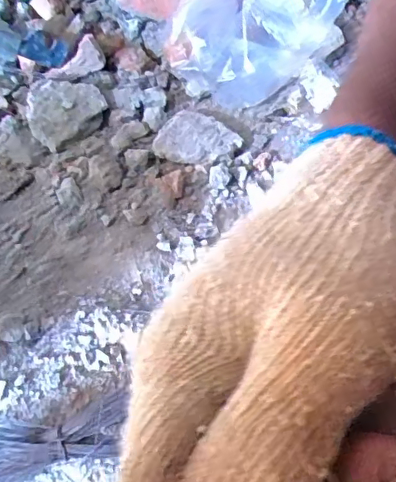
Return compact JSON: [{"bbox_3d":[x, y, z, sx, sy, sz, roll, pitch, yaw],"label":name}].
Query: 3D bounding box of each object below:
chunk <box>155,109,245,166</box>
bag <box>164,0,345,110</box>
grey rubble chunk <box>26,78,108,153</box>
[{"bbox_3d":[0.003,-0.126,0.685,0.097,0.026,0.076,8,53,10],"label":"chunk"},{"bbox_3d":[0.075,-0.282,0.726,0.227,0.151,0.129,-30,56,-19],"label":"bag"},{"bbox_3d":[-0.166,-0.163,0.699,0.097,0.037,0.094,-2,52,2],"label":"grey rubble chunk"}]

